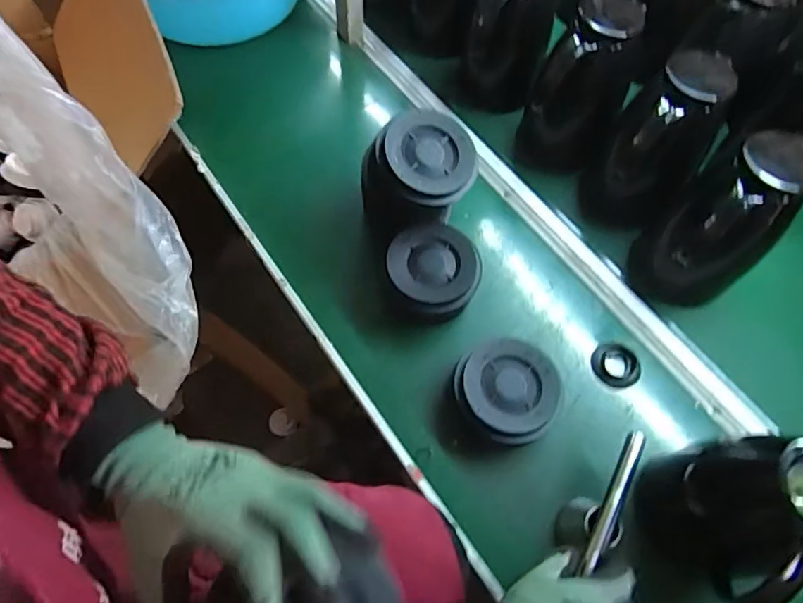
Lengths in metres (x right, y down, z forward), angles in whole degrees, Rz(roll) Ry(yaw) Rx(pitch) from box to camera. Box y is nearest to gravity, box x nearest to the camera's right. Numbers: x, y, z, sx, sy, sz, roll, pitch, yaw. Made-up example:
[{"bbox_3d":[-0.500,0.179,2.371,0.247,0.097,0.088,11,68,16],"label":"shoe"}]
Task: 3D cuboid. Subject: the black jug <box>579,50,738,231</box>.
[{"bbox_3d":[0.317,-0.180,0.672,0.104,0.230,0.108,17,65,7],"label":"black jug"}]

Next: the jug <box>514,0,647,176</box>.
[{"bbox_3d":[0.258,-0.298,0.755,0.119,0.261,0.102,-19,66,-10],"label":"jug"}]

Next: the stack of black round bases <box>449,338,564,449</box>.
[{"bbox_3d":[0.119,0.109,0.627,0.120,0.052,0.120,17,65,7],"label":"stack of black round bases"}]

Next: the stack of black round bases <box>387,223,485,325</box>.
[{"bbox_3d":[0.041,-0.032,0.688,0.115,0.064,0.117,-5,64,-4],"label":"stack of black round bases"}]

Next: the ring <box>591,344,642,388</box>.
[{"bbox_3d":[0.270,0.081,0.657,0.057,0.013,0.054,1,64,-1],"label":"ring"}]

